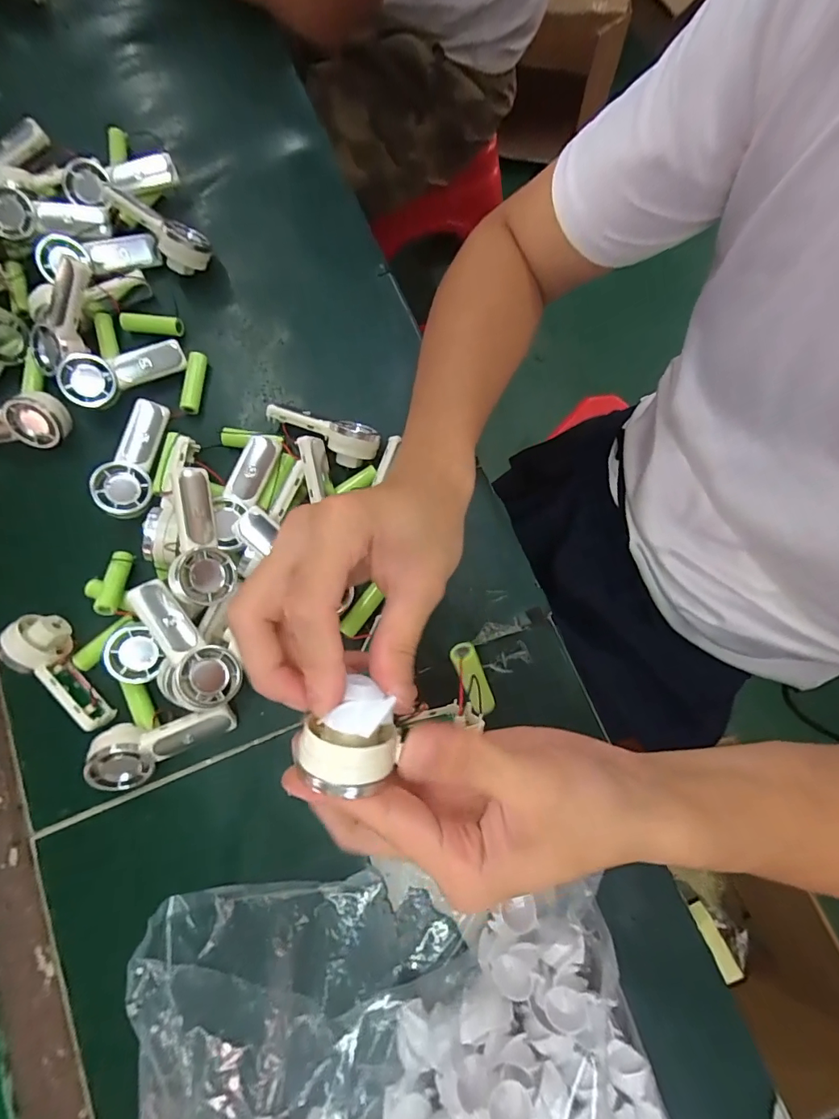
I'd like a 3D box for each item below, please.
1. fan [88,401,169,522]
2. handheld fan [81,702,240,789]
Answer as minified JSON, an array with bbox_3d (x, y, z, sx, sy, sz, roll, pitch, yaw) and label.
[{"bbox_3d":[-0.222,-0.079,0.370,0.038,0.019,0.094,8,74,-20],"label":"fan"},{"bbox_3d":[-0.175,0.119,0.328,0.091,0.040,0.024,-26,32,-11],"label":"handheld fan"}]

